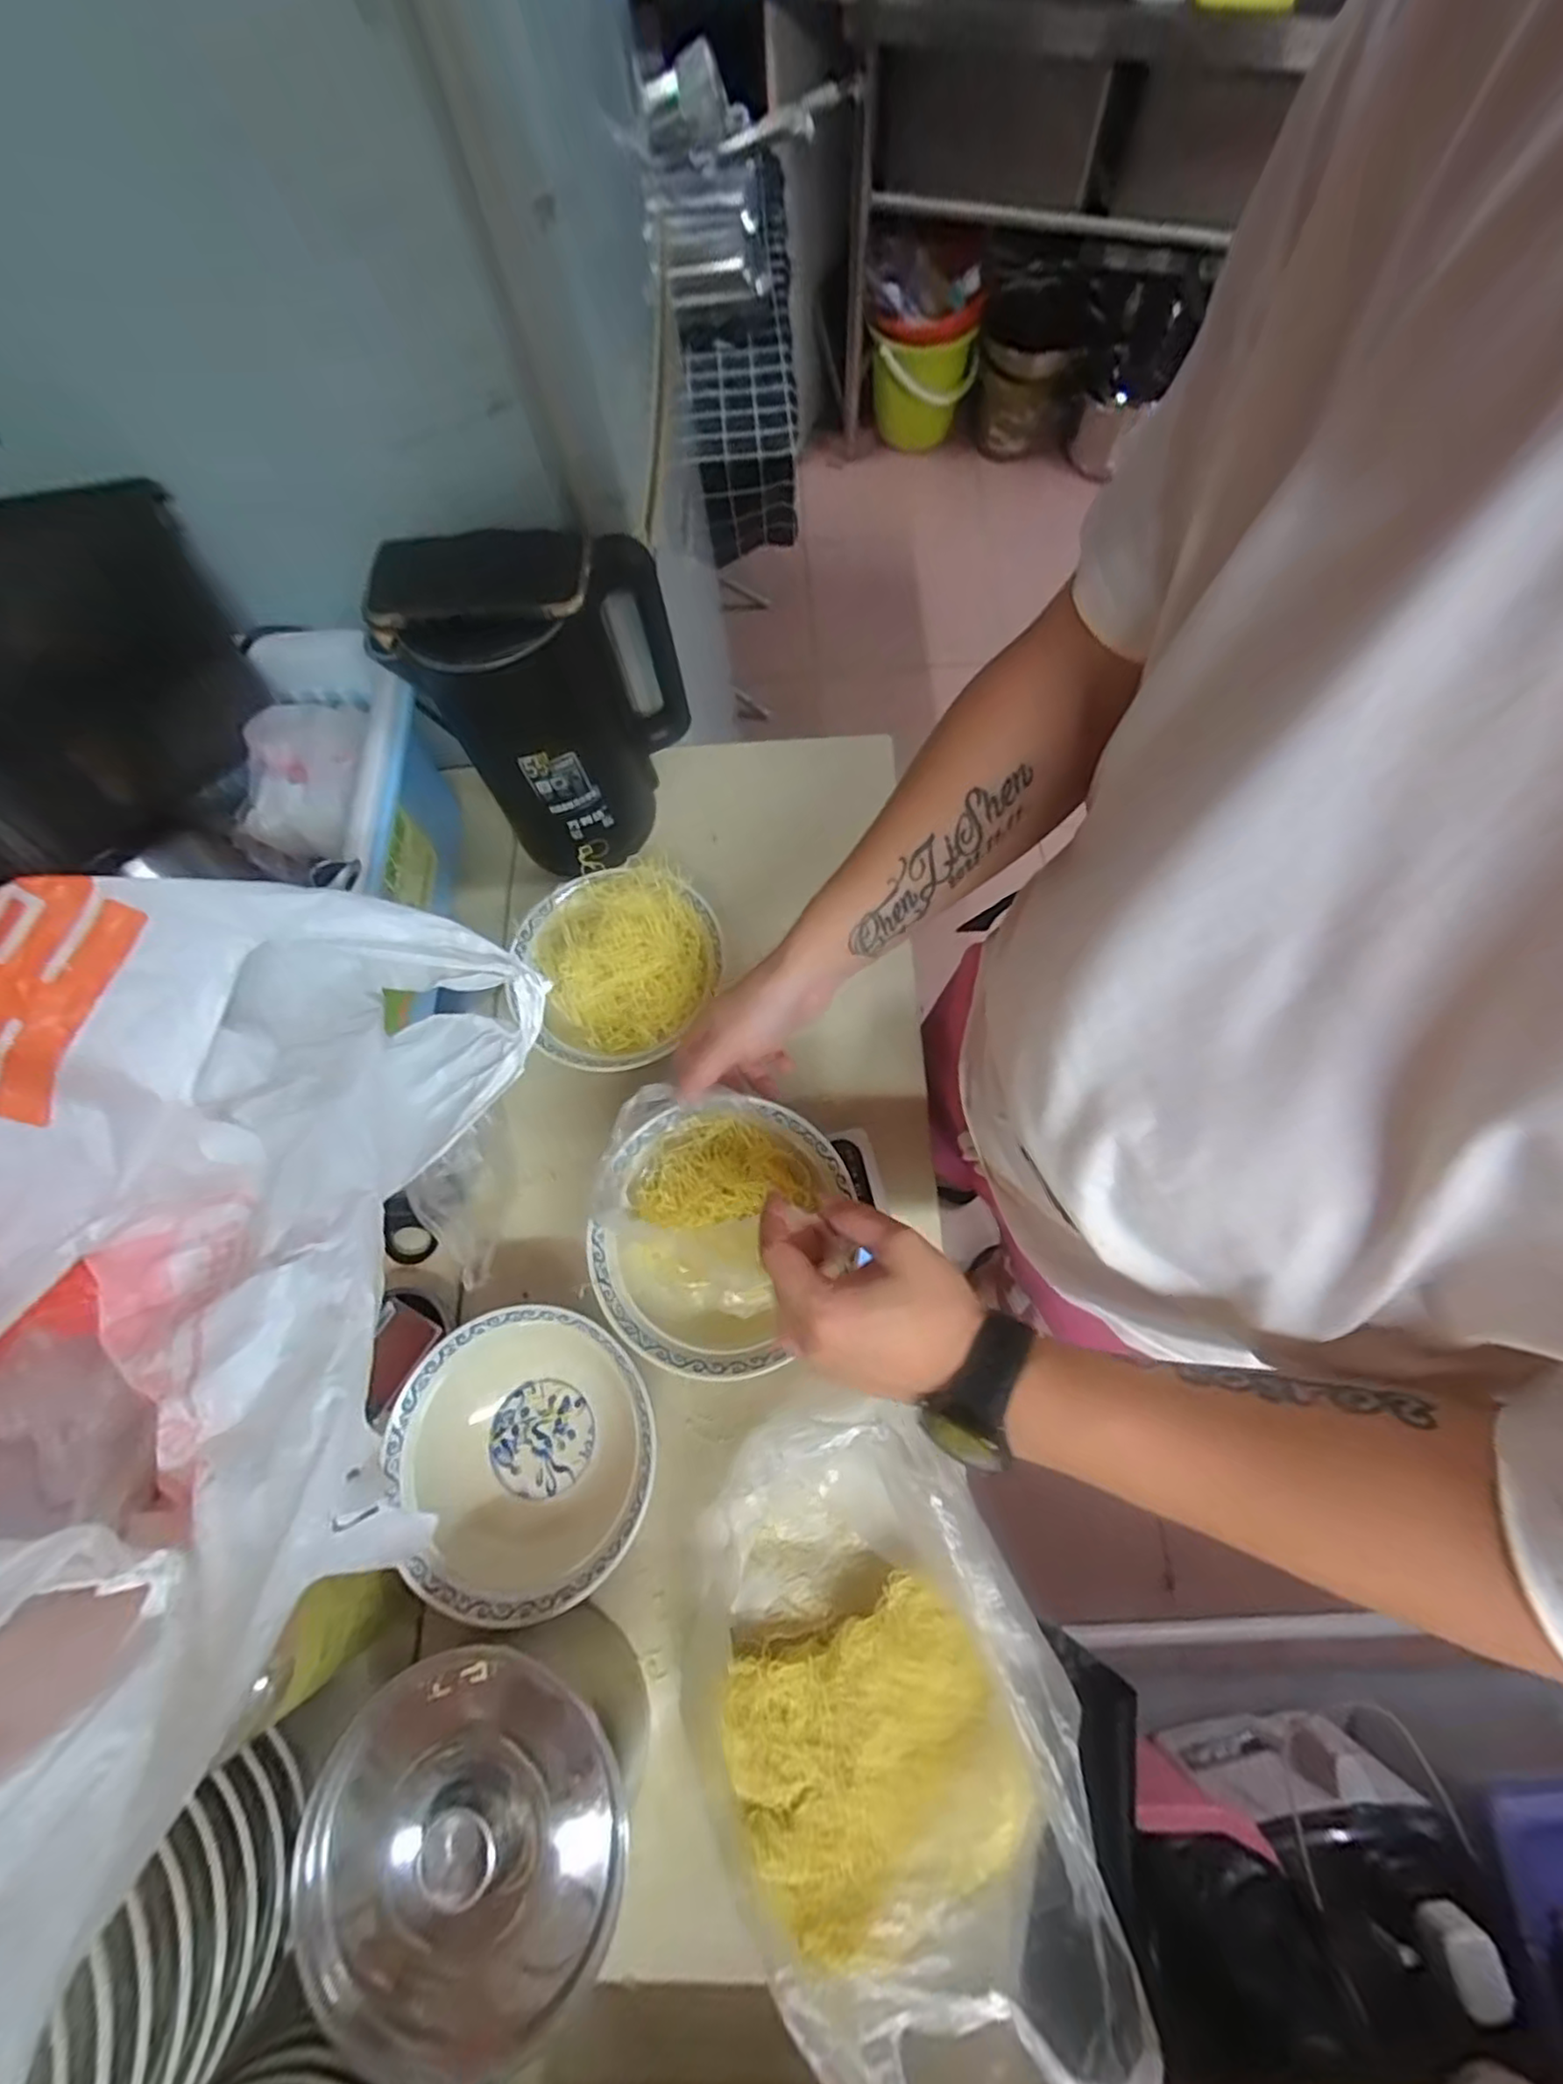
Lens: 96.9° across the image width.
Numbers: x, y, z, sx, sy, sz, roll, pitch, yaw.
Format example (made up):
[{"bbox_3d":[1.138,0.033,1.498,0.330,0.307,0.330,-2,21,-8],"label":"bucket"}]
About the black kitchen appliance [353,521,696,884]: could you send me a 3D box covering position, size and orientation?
[{"bbox_3d":[-0.192,-0.286,0.624,0.143,0.306,0.168,24,73,11],"label":"black kitchen appliance"}]

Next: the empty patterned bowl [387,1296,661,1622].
[{"bbox_3d":[-0.173,0.285,0.496,0.165,0.056,0.179,-1,70,2],"label":"empty patterned bowl"}]

